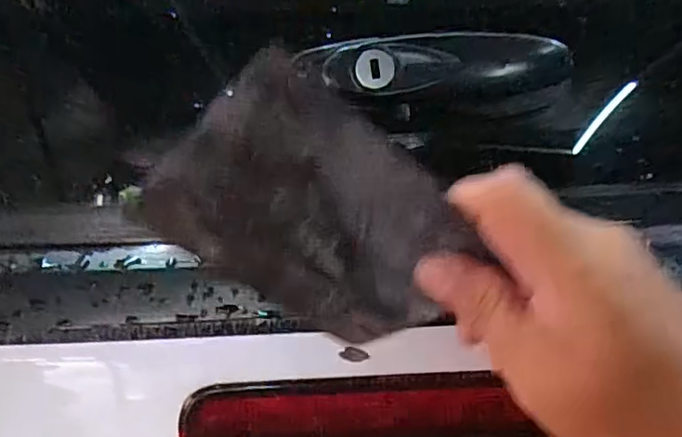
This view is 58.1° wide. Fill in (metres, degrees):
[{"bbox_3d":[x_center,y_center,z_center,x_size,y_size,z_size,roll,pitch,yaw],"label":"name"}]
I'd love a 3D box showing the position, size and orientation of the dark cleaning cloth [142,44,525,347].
[{"bbox_3d":[-0.006,0.006,0.232,0.096,0.130,0.007,-33,38,35],"label":"dark cleaning cloth"}]

